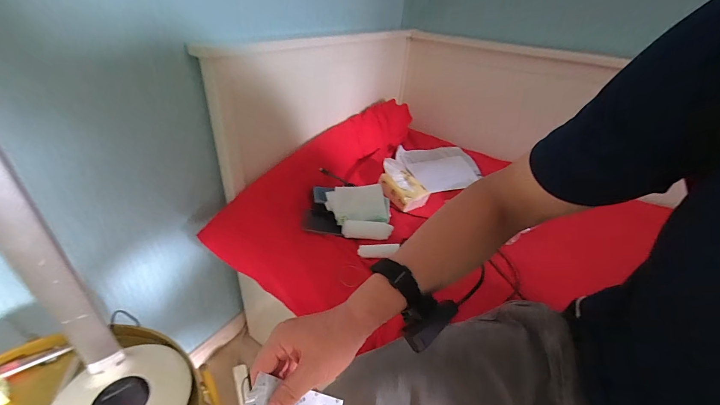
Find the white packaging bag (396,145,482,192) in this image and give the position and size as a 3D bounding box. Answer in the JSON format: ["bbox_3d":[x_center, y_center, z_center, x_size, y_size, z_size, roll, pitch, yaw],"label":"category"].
[{"bbox_3d":[0.268,-0.117,1.076,0.278,0.063,0.223,-3,36,-14],"label":"white packaging bag"}]

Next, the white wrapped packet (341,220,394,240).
[{"bbox_3d":[0.017,0.068,0.786,0.119,0.022,0.044,3,72,-4],"label":"white wrapped packet"}]

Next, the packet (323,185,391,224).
[{"bbox_3d":[-0.002,0.004,0.803,0.156,0.017,0.095,-3,76,-7],"label":"packet"}]

